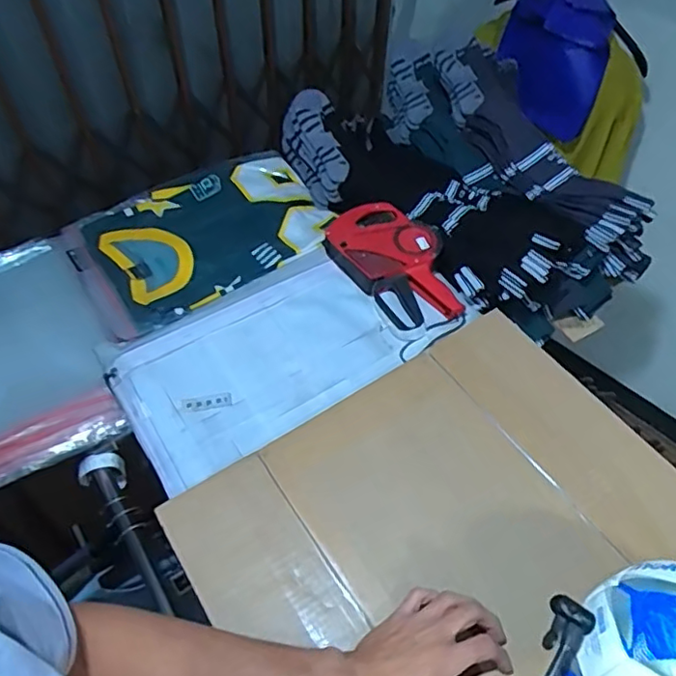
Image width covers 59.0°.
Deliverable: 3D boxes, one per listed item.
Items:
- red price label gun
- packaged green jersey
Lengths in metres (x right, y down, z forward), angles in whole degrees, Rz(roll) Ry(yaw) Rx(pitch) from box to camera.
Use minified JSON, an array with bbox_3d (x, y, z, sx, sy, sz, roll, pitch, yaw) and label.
[{"bbox_3d":[0.092,-0.111,0.864,0.138,0.051,0.221,-30,59,-22],"label":"red price label gun"},{"bbox_3d":[-0.214,-0.163,0.956,0.380,0.045,0.302,-25,57,-19],"label":"packaged green jersey"}]

